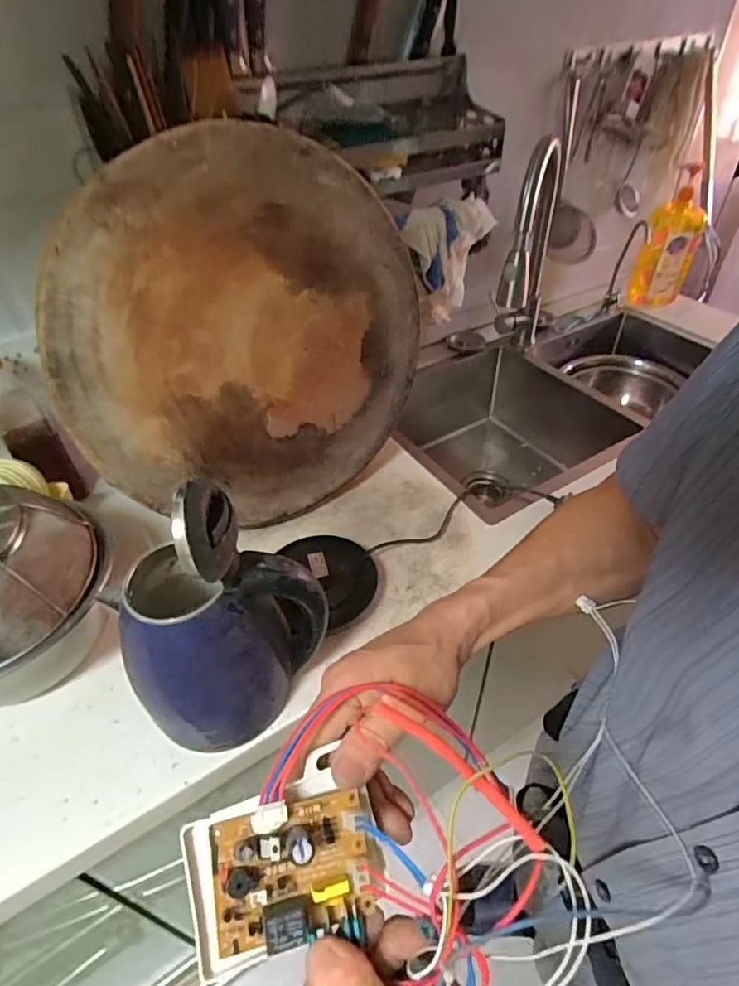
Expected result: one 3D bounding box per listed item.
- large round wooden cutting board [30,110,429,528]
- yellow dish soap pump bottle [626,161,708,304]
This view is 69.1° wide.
[{"bbox_3d":[-0.131,-0.173,0.662,0.453,0.438,0.041,13,19,-38],"label":"large round wooden cutting board"},{"bbox_3d":[0.686,-0.578,1.217,0.115,0.299,0.118,22,22,24],"label":"yellow dish soap pump bottle"}]

